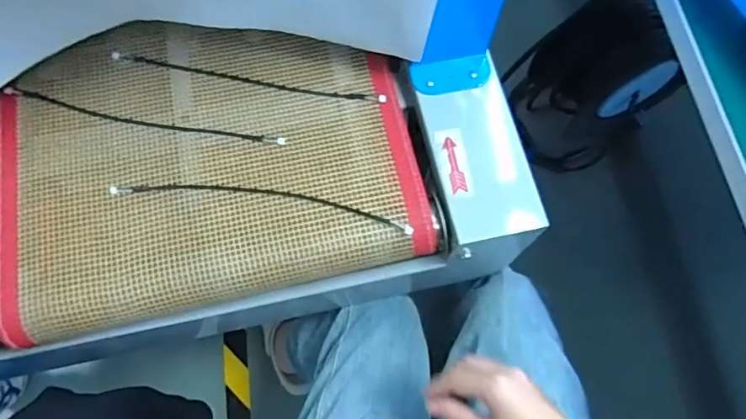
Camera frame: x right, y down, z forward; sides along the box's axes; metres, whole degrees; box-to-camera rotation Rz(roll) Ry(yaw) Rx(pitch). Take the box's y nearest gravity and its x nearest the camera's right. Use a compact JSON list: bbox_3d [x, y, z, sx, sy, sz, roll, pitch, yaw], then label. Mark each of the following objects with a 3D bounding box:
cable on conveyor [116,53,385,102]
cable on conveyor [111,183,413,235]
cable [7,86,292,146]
[{"bbox_3d":[-0.126,-0.134,0.540,0.281,0.017,0.009,10,74,1],"label":"cable on conveyor"},{"bbox_3d":[-0.102,-0.007,0.492,0.279,0.005,0.025,7,67,2],"label":"cable on conveyor"},{"bbox_3d":[-0.224,-0.090,0.521,0.284,0.009,0.012,11,74,2],"label":"cable"}]

